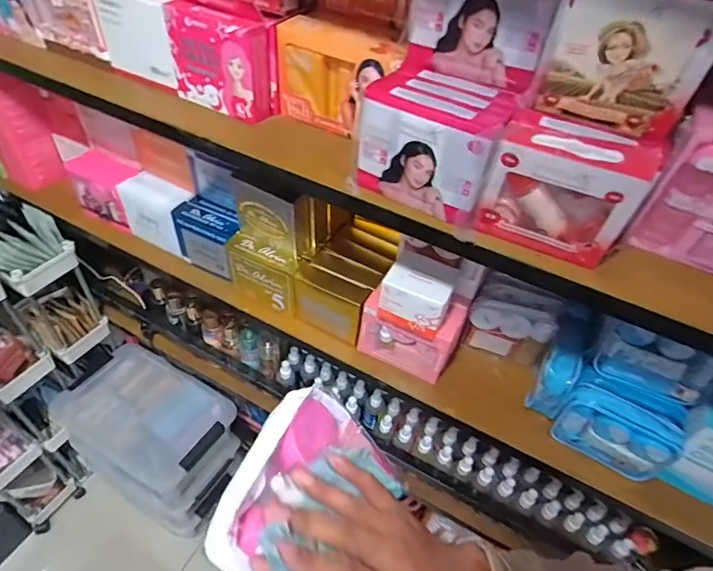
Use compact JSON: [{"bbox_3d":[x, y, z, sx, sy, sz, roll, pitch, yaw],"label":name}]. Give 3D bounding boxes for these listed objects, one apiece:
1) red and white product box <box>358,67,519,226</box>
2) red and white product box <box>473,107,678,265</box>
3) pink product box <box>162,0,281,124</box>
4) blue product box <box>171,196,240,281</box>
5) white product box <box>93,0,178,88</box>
[{"bbox_3d":[0.087,-0.160,0.497,0.140,0.113,0.114,24,48,16],"label":"red and white product box"},{"bbox_3d":[0.204,-0.103,0.443,0.132,0.121,0.075,22,47,14],"label":"red and white product box"},{"bbox_3d":[-0.179,-0.309,0.601,0.136,0.133,0.059,29,49,20],"label":"pink product box"},{"bbox_3d":[-0.269,-0.088,0.839,0.131,0.113,0.067,27,49,18],"label":"blue product box"},{"bbox_3d":[-0.304,-0.360,0.639,0.138,0.107,0.037,26,48,17],"label":"white product box"}]

